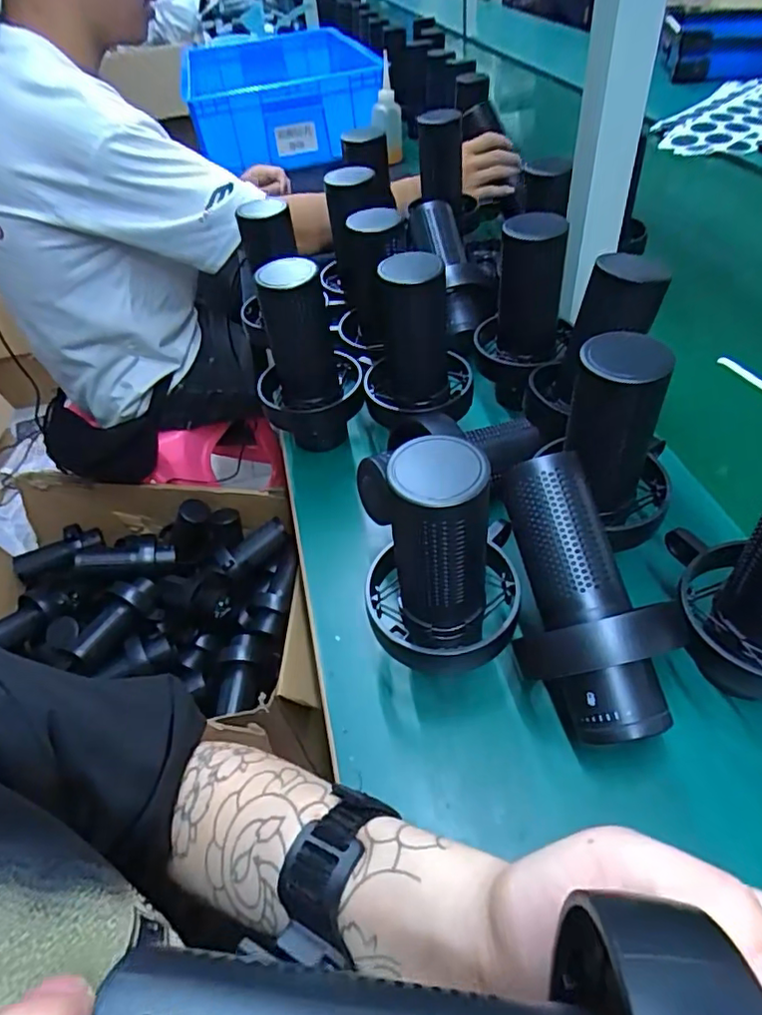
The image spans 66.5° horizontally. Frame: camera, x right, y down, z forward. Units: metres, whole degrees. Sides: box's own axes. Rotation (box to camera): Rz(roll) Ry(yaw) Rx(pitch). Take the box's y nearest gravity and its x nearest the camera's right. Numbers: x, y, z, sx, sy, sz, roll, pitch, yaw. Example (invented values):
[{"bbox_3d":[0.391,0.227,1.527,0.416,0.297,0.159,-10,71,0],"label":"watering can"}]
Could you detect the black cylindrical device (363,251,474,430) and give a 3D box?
[{"bbox_3d":[0.028,-0.148,0.490,0.096,0.116,0.082,-1,47,7],"label":"black cylindrical device"}]

